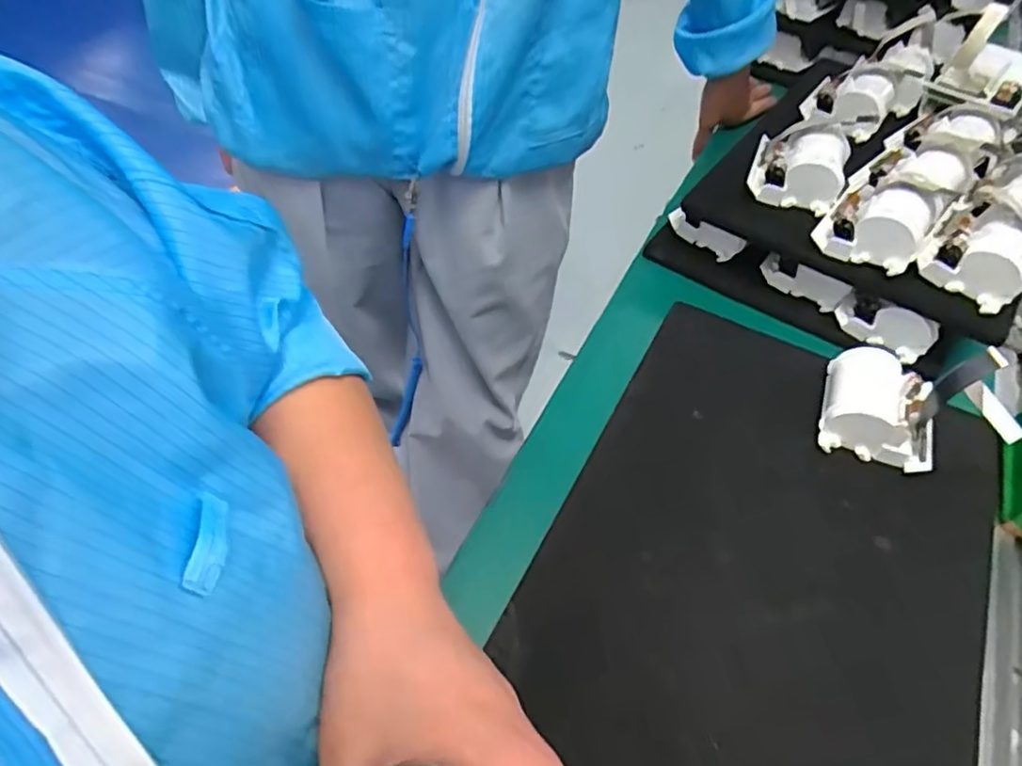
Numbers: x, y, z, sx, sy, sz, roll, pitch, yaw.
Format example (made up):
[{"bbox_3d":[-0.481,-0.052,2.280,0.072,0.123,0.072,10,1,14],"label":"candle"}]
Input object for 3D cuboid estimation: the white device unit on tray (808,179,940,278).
[{"bbox_3d":[0.282,-0.126,0.477,0.074,0.045,0.078,36,58,23],"label":"white device unit on tray"}]

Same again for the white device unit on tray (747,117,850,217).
[{"bbox_3d":[0.238,-0.182,0.520,0.071,0.041,0.071,21,53,13],"label":"white device unit on tray"}]

